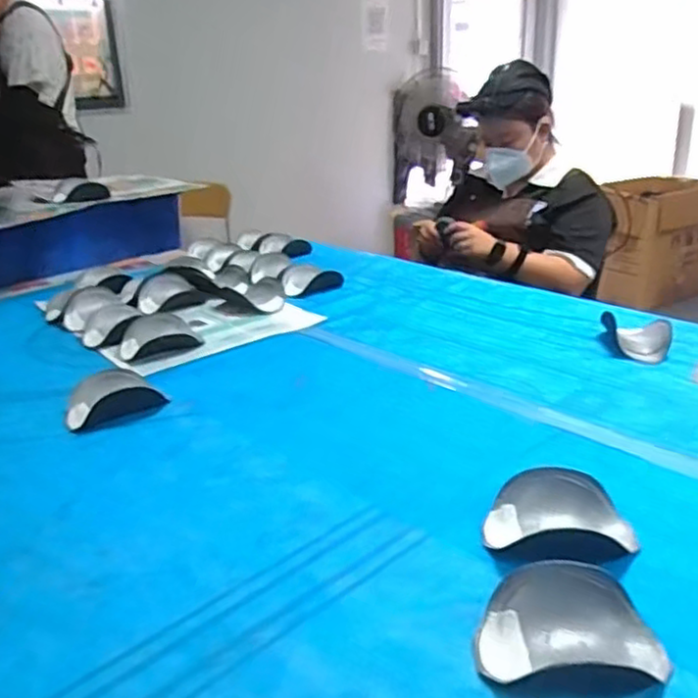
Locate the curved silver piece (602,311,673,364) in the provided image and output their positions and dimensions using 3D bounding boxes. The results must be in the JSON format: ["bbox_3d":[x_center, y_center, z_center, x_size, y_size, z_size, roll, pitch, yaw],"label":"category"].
[{"bbox_3d":[0.471,-0.027,1.148,0.113,0.041,0.137,8,24,24],"label":"curved silver piece"}]

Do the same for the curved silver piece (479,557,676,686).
[{"bbox_3d":[0.174,0.217,0.559,0.141,0.047,0.083,-2,22,3],"label":"curved silver piece"}]

